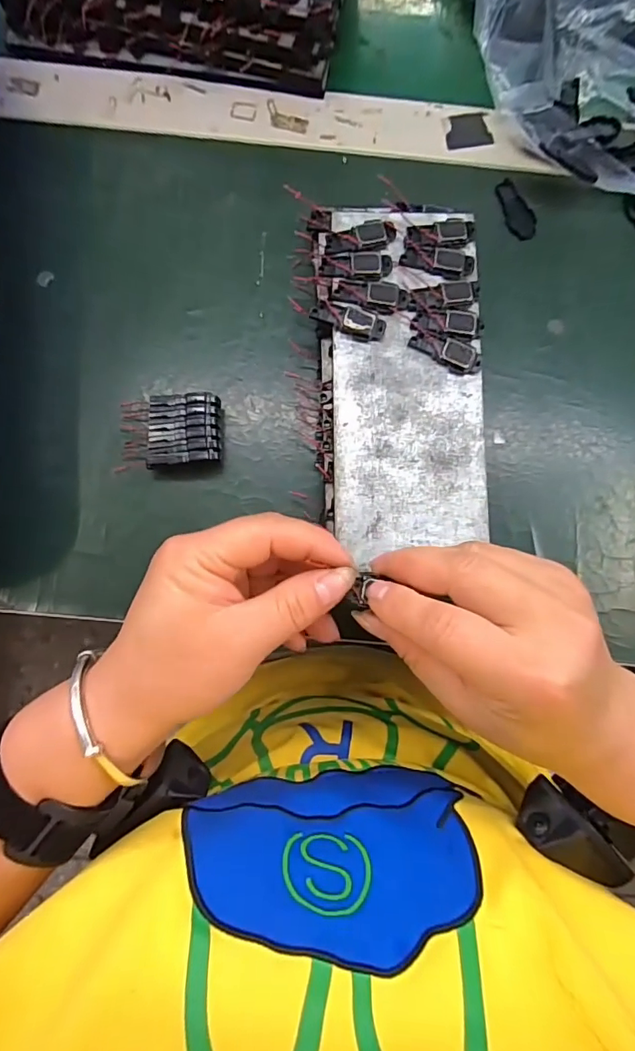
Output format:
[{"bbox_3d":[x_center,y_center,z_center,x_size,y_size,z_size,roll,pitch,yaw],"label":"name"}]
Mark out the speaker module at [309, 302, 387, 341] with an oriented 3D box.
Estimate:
[{"bbox_3d":[0.016,-0.109,0.259,0.040,0.004,0.014,18,84,0],"label":"speaker module"}]

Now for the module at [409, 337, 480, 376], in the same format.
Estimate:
[{"bbox_3d":[0.068,-0.092,0.259,0.039,0.006,0.014,28,84,1],"label":"module"}]

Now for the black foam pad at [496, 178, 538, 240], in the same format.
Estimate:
[{"bbox_3d":[0.123,-0.195,0.301,0.018,0.004,0.039,-17,85,-3],"label":"black foam pad"}]

